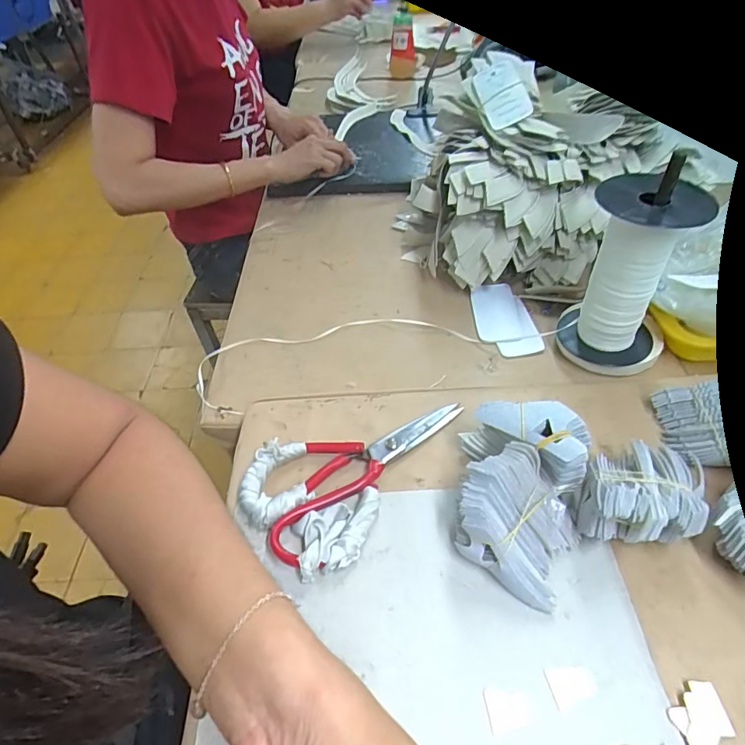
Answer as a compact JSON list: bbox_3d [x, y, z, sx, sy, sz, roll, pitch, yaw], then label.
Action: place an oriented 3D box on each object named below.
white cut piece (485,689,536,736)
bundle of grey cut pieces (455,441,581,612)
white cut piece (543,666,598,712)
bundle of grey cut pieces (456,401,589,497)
[{"bbox_3d":[0.089,0.215,0.313,0.030,0.004,0.023,-9,48,-3],"label":"white cut piece"},{"bbox_3d":[0.110,0.111,0.369,0.086,0.058,0.080,29,56,27],"label":"bundle of grey cut pieces"},{"bbox_3d":[0.132,0.204,0.320,0.031,0.004,0.022,-12,48,-6],"label":"white cut piece"},{"bbox_3d":[0.128,0.058,0.405,0.096,0.076,0.044,31,57,28],"label":"bundle of grey cut pieces"}]

